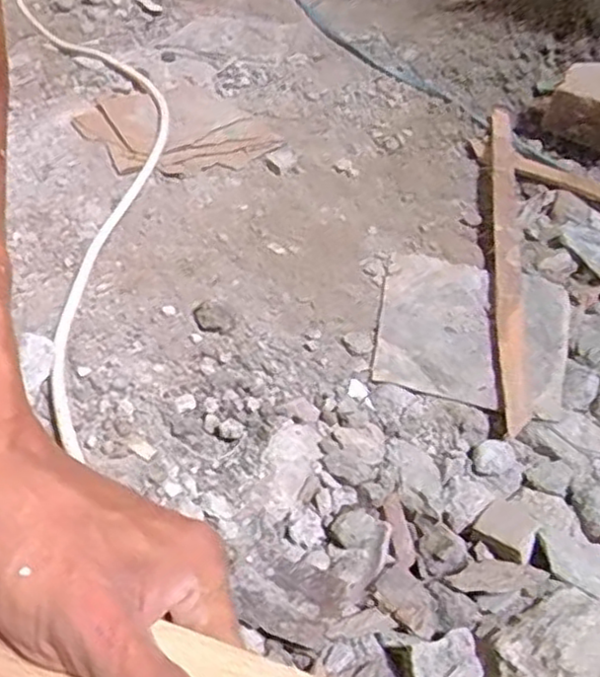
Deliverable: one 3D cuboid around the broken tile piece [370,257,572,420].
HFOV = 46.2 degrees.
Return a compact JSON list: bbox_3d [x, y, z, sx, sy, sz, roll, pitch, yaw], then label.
[{"bbox_3d":[0.137,-0.008,0.550,0.147,0.009,0.153,10,43,5],"label":"broken tile piece"}]

